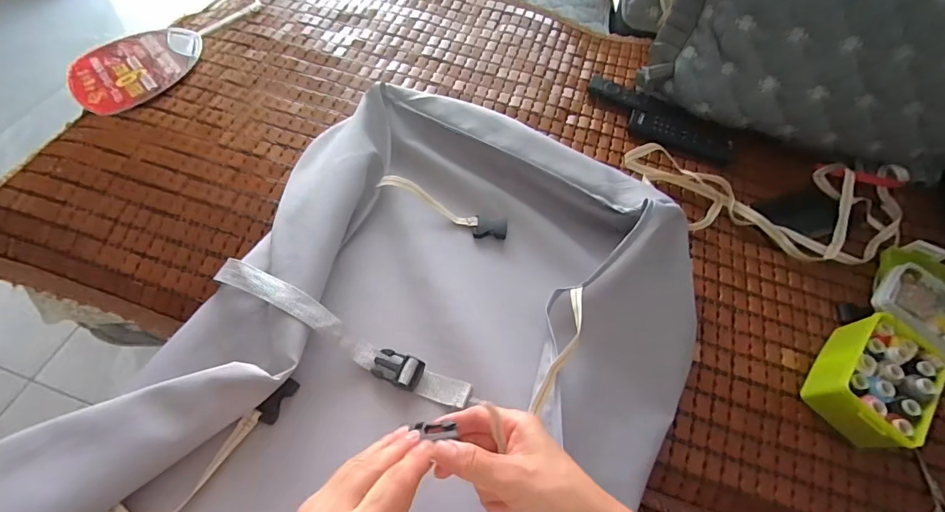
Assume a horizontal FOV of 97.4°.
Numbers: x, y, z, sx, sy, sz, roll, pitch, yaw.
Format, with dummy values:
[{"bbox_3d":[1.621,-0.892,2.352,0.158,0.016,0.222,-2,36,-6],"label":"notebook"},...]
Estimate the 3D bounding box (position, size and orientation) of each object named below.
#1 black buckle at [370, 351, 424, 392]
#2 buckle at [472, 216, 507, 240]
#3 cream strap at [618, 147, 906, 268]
[{"bbox_3d":[-0.071,0.108,0.398,0.047,0.010,0.031,17,60,6],"label":"black buckle"},{"bbox_3d":[0.022,-0.035,0.509,0.041,0.005,0.028,5,60,-2],"label":"buckle"},{"bbox_3d":[0.432,-0.077,0.579,0.424,0.029,0.169,3,60,-3],"label":"cream strap"}]

